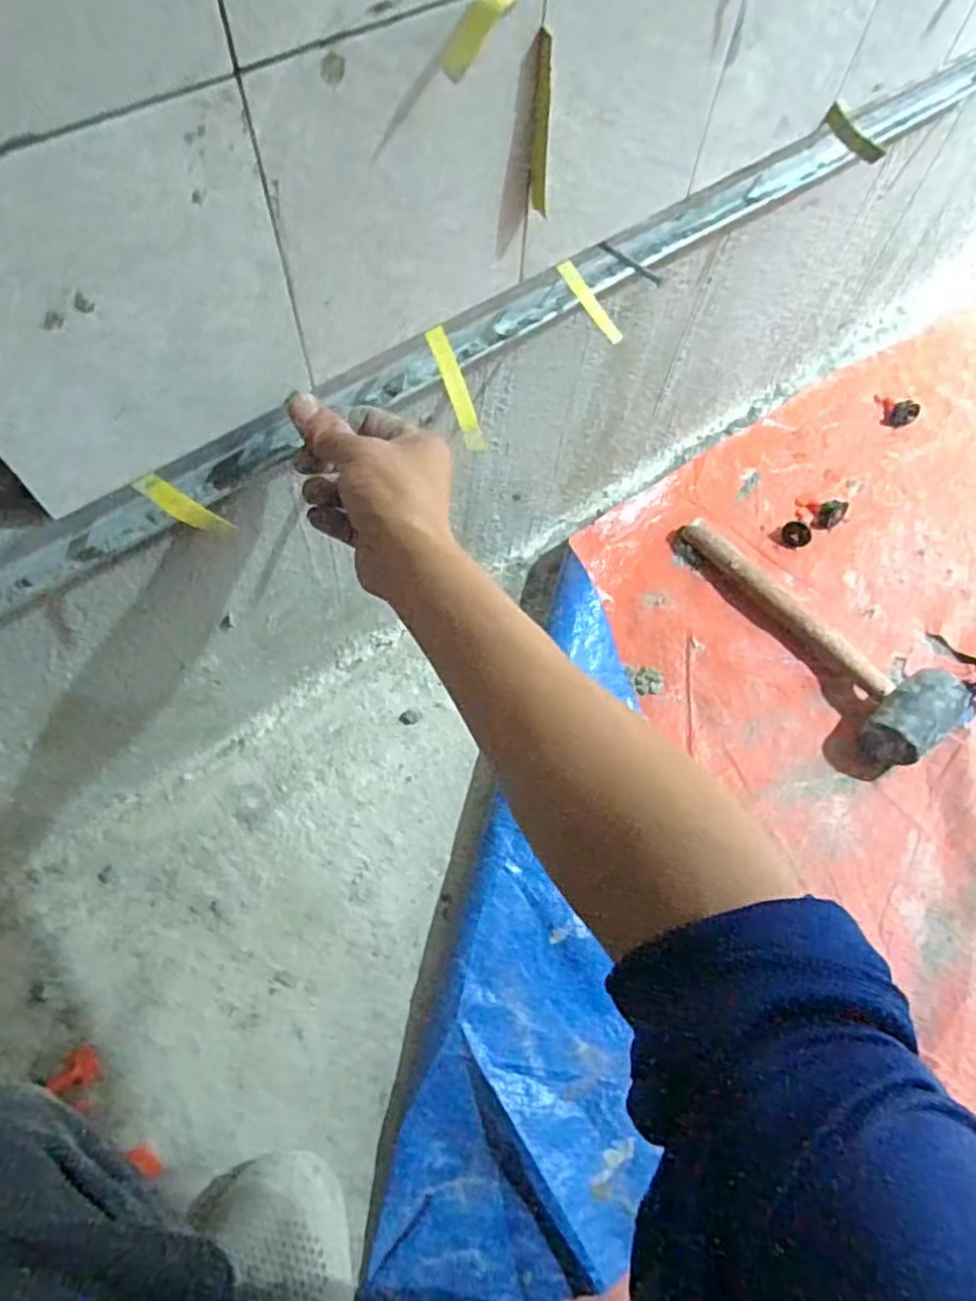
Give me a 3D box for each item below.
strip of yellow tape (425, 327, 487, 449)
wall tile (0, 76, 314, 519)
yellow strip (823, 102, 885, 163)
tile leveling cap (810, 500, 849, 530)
[{"bbox_3d":[-0.018,-0.156,0.421,0.011,0.006,0.073,-25,103,-13],"label":"strip of yellow tape"},{"bbox_3d":[-0.151,-0.138,0.299,0.145,0.147,0.005,-37,73,-17],"label":"wall tile"},{"bbox_3d":[0.272,-0.384,0.521,0.055,0.014,0.014,26,64,-19],"label":"yellow strip"},{"bbox_3d":[0.405,-0.162,0.826,0.028,0.027,0.043,41,70,15],"label":"tile leveling cap"}]

